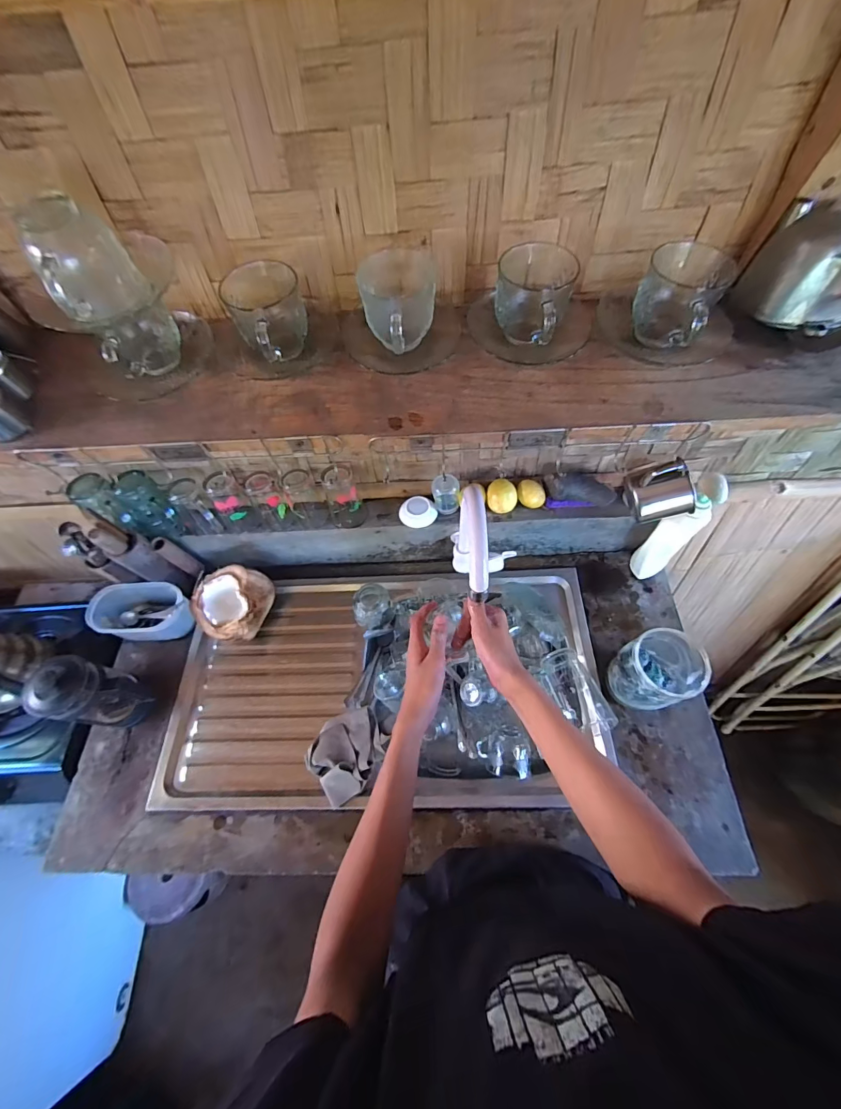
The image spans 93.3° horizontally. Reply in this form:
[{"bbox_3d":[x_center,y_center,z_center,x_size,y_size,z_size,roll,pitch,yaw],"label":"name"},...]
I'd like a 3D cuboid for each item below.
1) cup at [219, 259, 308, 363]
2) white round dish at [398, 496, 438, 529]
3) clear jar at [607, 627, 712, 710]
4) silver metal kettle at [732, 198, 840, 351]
[{"bbox_3d":[-0.159,-0.256,0.433,0.076,0.076,0.089,-29,65,-10],"label":"cup"},{"bbox_3d":[-0.005,-0.077,0.736,0.060,0.021,0.059,-2,63,3],"label":"white round dish"},{"bbox_3d":[0.363,0.183,0.624,0.101,0.145,0.097,-2,63,3],"label":"clear jar"},{"bbox_3d":[0.418,-0.253,0.373,0.097,0.133,0.245,-4,63,2],"label":"silver metal kettle"}]

